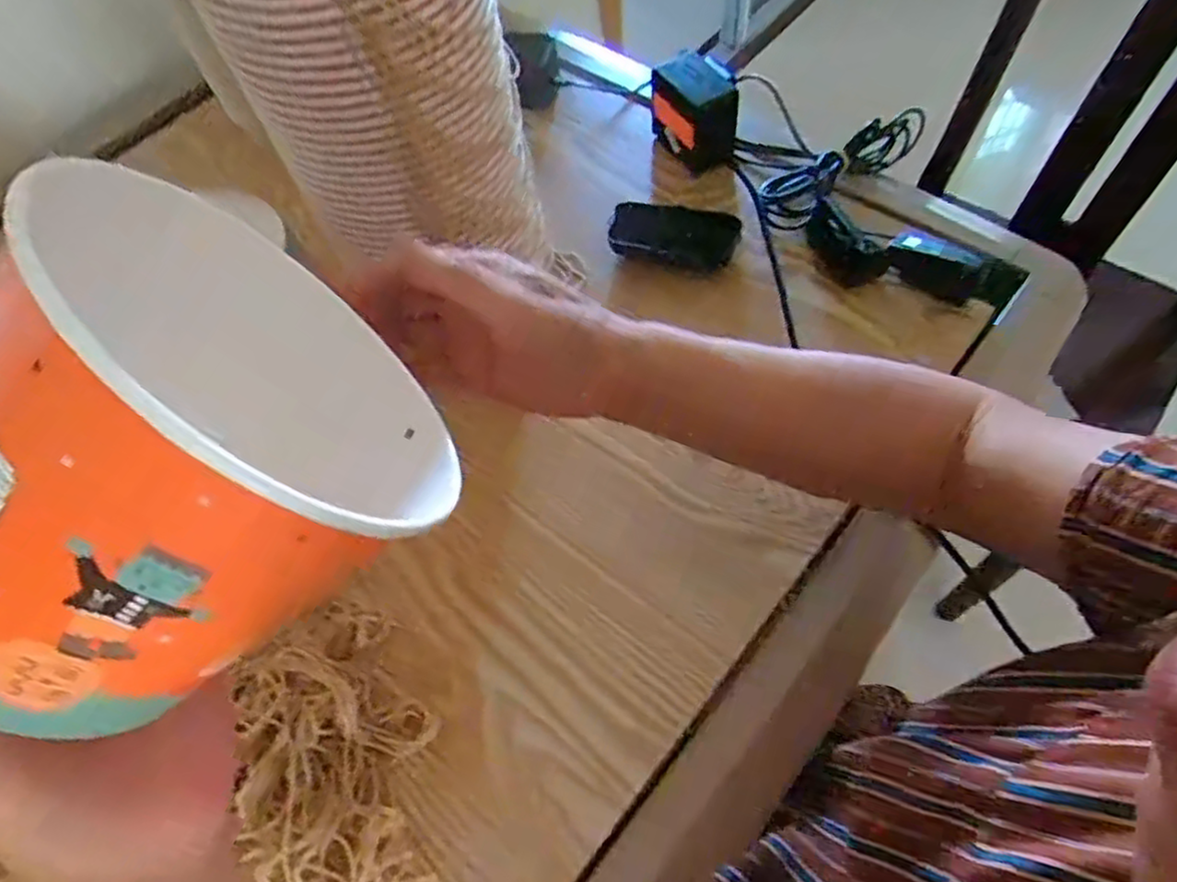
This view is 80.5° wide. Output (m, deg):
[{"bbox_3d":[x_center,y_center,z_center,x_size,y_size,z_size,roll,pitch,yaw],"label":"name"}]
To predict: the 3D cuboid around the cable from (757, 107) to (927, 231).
[{"bbox_3d":[0.222,-0.247,0.630,0.183,0.044,0.059,-39,63,-17],"label":"cable"}]

